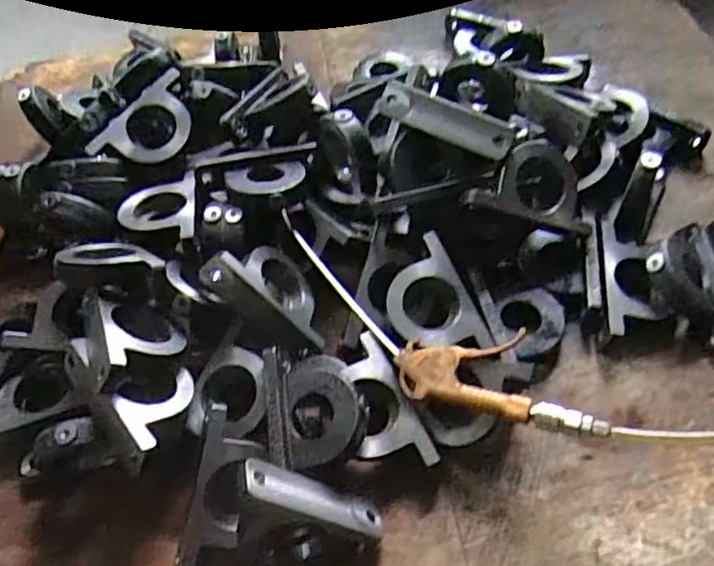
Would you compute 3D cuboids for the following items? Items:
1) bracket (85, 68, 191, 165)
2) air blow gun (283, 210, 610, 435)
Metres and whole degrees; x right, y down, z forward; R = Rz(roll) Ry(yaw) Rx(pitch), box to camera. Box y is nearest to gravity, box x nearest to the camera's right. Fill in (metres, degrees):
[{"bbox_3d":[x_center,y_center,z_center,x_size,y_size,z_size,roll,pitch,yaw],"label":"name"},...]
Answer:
[{"bbox_3d":[-0.246,-0.186,0.765,0.093,0.018,0.142,43,74,13],"label":"bracket"},{"bbox_3d":[0.054,0.051,0.643,0.399,0.024,0.099,28,82,29],"label":"air blow gun"}]

